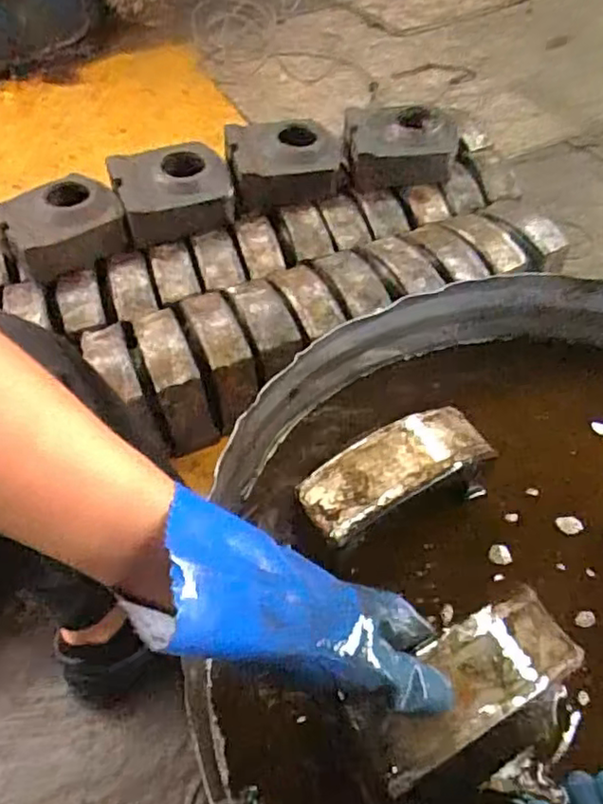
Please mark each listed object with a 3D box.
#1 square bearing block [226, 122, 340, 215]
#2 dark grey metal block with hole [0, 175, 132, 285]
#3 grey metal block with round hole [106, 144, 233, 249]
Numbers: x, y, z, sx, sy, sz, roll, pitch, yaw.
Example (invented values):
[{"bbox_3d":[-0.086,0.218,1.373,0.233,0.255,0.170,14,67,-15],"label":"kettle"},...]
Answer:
[{"bbox_3d":[-0.030,-0.416,1.134,0.191,0.109,0.128,-7,51,-2],"label":"square bearing block"},{"bbox_3d":[-0.378,-0.275,1.016,0.186,0.075,0.117,-24,54,-16],"label":"dark grey metal block with hole"},{"bbox_3d":[-0.212,-0.350,1.069,0.186,0.095,0.132,-14,52,-8],"label":"grey metal block with round hole"}]

